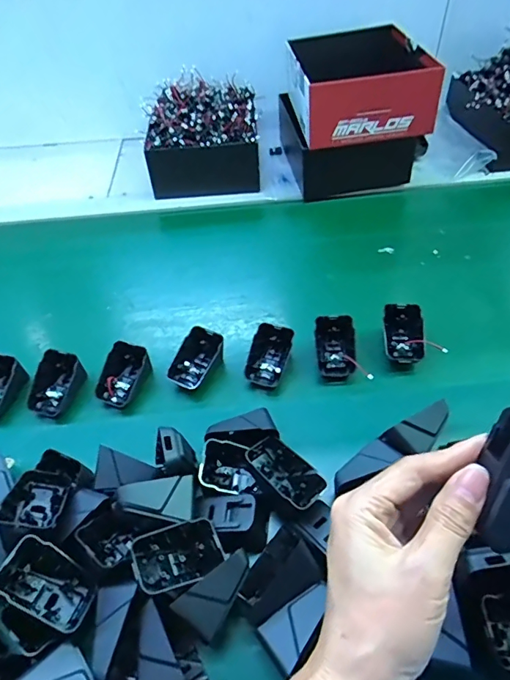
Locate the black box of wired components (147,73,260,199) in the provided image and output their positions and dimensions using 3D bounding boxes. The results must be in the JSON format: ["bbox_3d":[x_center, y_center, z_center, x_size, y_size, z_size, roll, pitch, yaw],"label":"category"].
[{"bbox_3d":[-0.088,-0.358,0.800,0.182,0.124,0.223,-3,49,1],"label":"black box of wired components"}]

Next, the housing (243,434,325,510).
[{"bbox_3d":[0.027,0.117,0.404,0.069,0.026,0.035,34,58,28],"label":"housing"}]

